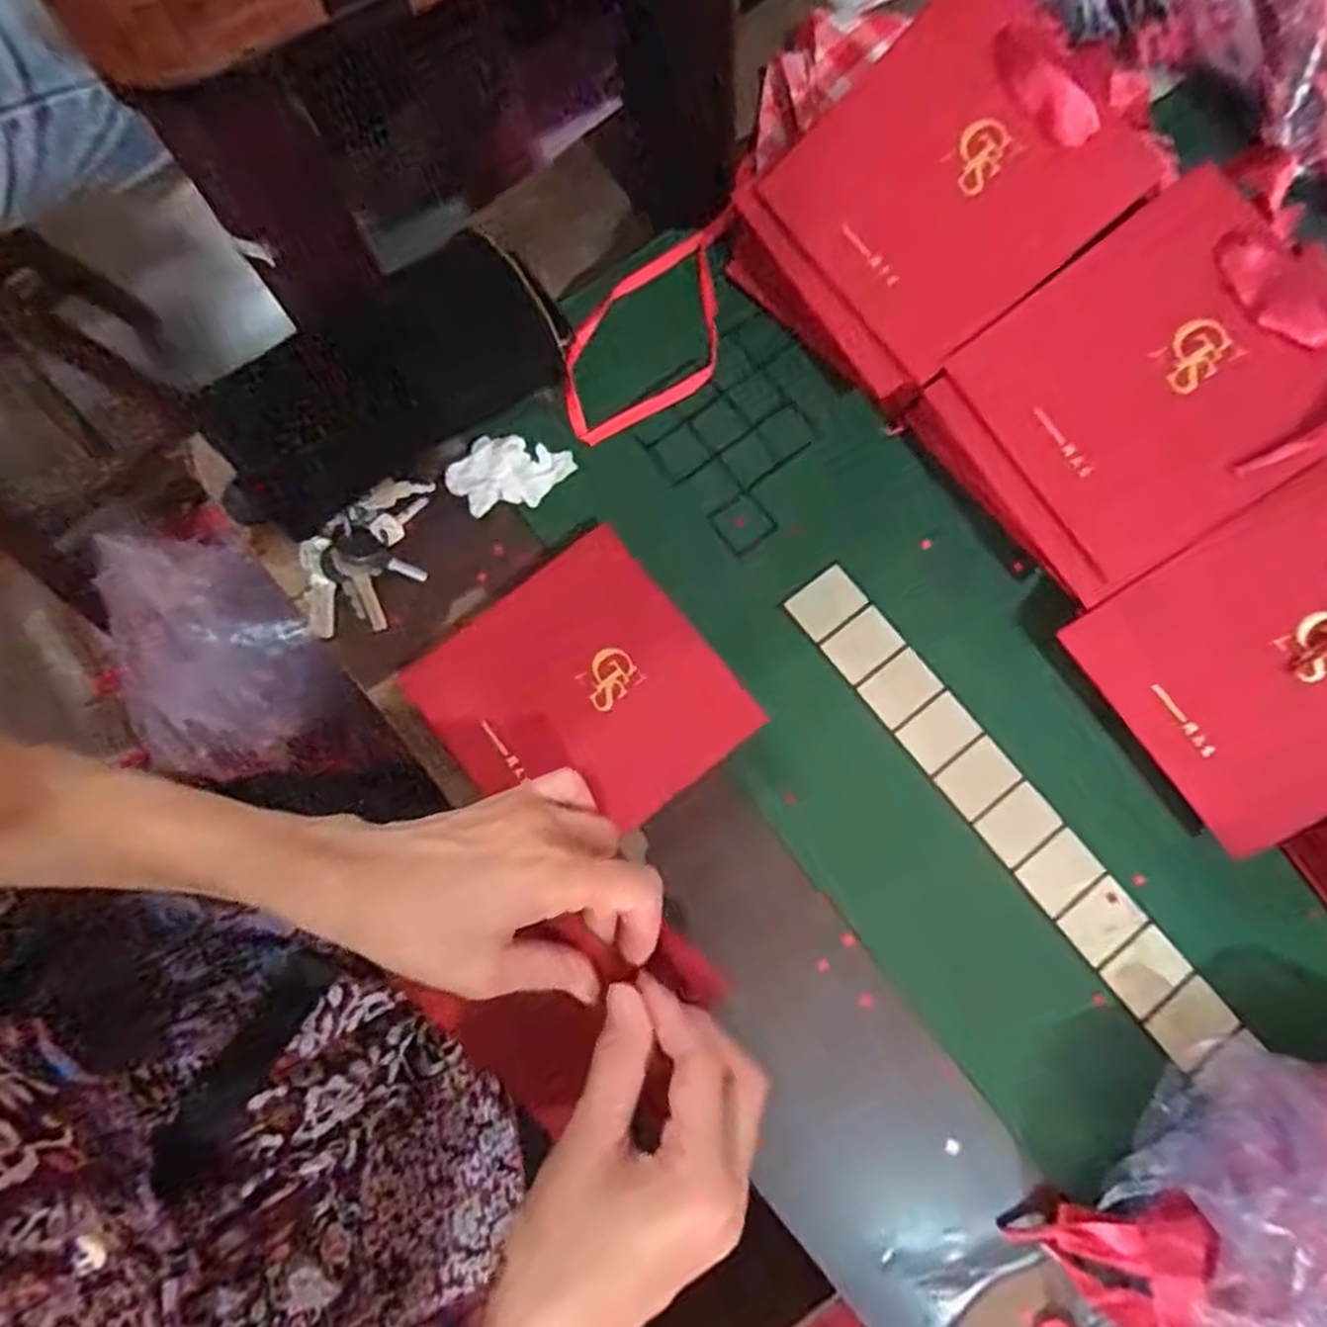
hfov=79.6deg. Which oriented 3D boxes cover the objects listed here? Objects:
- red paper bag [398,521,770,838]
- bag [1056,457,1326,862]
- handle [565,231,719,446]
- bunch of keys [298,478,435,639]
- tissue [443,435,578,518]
[{"bbox_3d":[-0.044,0.020,0.425,0.139,0.025,0.139,-37,80,-8],"label":"red paper bag"},{"bbox_3d":[0.296,0.002,0.383,0.138,0.008,0.141,-39,84,24],"label":"bag"},{"bbox_3d":[-0.013,-0.195,0.479,0.124,0.017,0.088,-29,79,-7],"label":"handle"},{"bbox_3d":[-0.167,-0.060,0.454,0.057,0.020,0.101,36,79,7],"label":"bunch of keys"},{"bbox_3d":[-0.086,-0.110,0.452,0.068,0.028,0.039,-9,78,-3],"label":"tissue"}]

